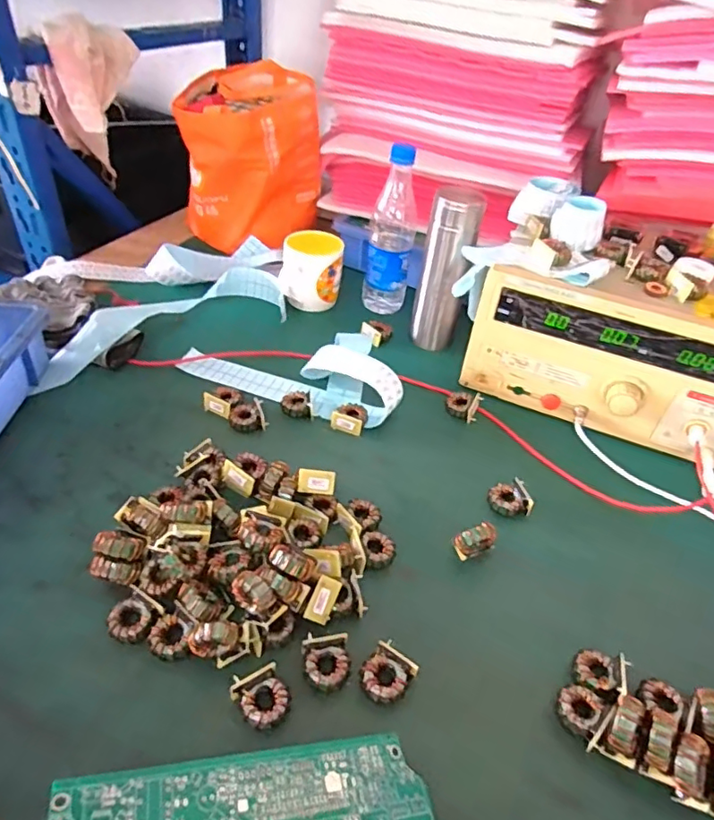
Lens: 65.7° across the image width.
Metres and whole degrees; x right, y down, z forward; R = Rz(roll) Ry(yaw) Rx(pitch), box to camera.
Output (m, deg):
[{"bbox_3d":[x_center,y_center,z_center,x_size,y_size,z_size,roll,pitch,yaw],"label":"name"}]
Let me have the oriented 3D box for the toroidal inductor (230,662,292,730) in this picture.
[{"bbox_3d":[-0.068,0.207,0.399,0.035,0.017,0.038,-28,51,-33],"label":"toroidal inductor"}]

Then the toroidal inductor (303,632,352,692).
[{"bbox_3d":[-0.023,0.195,0.423,0.035,0.024,0.040,0,41,-8],"label":"toroidal inductor"}]

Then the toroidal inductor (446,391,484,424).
[{"bbox_3d":[0.129,-0.007,0.670,0.040,0.018,0.035,19,42,14],"label":"toroidal inductor"}]

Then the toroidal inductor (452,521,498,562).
[{"bbox_3d":[0.110,0.123,0.511,0.042,0.039,0.016,-7,42,-15],"label":"toroidal inductor"}]

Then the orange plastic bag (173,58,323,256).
[{"bbox_3d":[-0.166,-0.405,0.901,0.206,0.221,0.215,3,41,-4],"label":"orange plastic bag"}]

